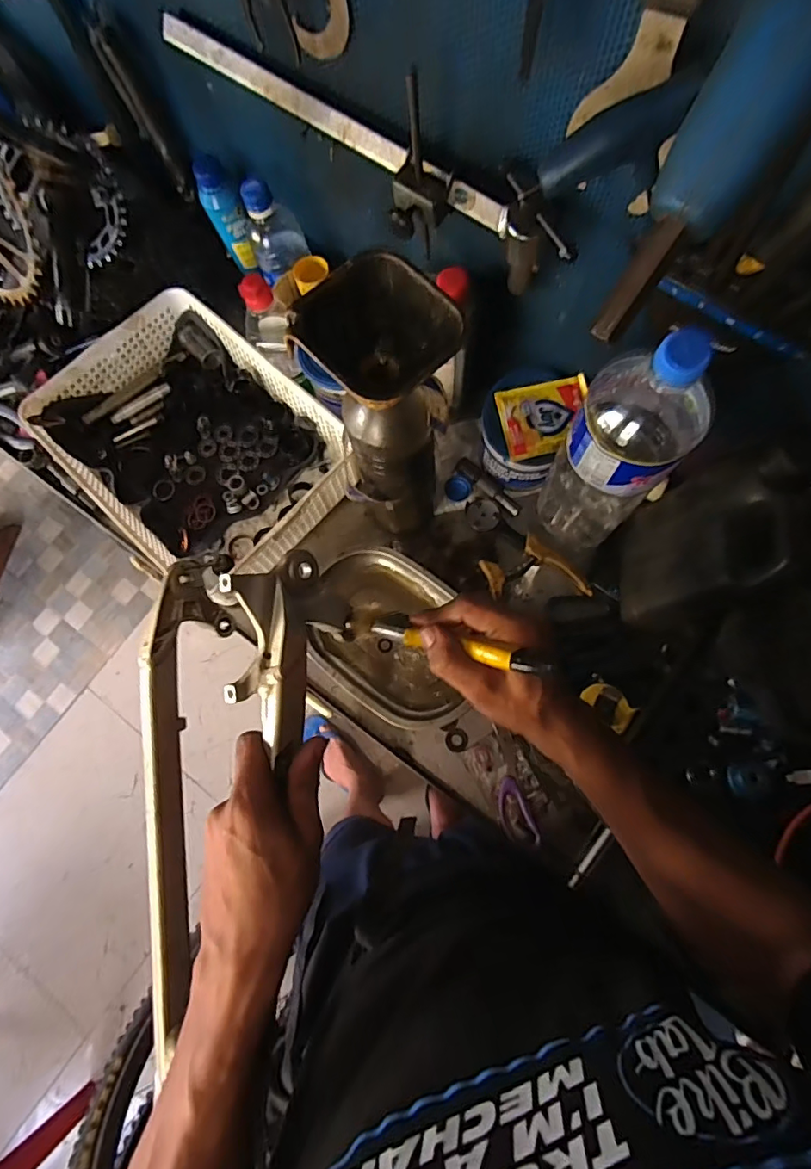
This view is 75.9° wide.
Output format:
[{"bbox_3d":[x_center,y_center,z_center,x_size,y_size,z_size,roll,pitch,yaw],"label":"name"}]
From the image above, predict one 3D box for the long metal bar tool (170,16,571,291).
[{"bbox_3d":[-0.051,-0.376,0.450,0.403,0.074,0.063,39,82,11],"label":"long metal bar tool"}]

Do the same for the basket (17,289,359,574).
[{"bbox_3d":[-0.242,-0.164,0.617,0.326,0.083,0.245,42,82,12],"label":"basket"}]

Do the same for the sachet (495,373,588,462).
[{"bbox_3d":[0.147,-0.176,0.543,0.090,0.017,0.077,-12,76,1],"label":"sachet"}]

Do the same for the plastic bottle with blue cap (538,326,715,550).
[{"bbox_3d":[0.187,-0.113,0.466,0.088,0.304,0.102,43,81,12],"label":"plastic bottle with blue cap"}]

